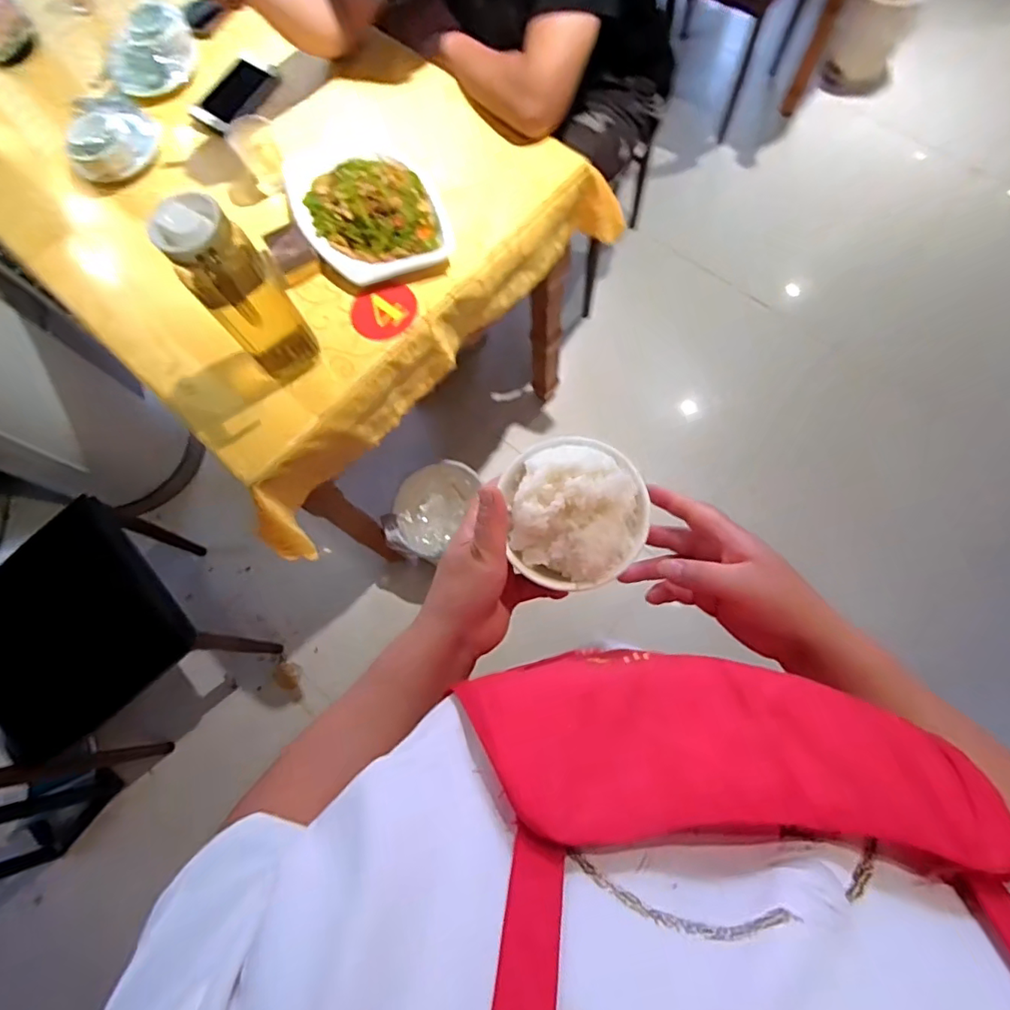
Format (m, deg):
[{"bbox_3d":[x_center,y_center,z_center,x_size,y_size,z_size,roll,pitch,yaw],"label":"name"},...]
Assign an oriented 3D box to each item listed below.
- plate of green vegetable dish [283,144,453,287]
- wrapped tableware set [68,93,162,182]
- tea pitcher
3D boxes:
[{"bbox_3d":[-0.204,-0.443,0.800,0.202,0.062,0.253,-20,73,-6],"label":"plate of green vegetable dish"},{"bbox_3d":[-0.613,-0.574,0.862,0.121,0.060,0.129,-1,72,0],"label":"wrapped tableware set"},{"bbox_3d":[-0.300,-0.238,0.660,0.084,0.240,0.101,-38,76,-11],"label":"tea pitcher"}]

